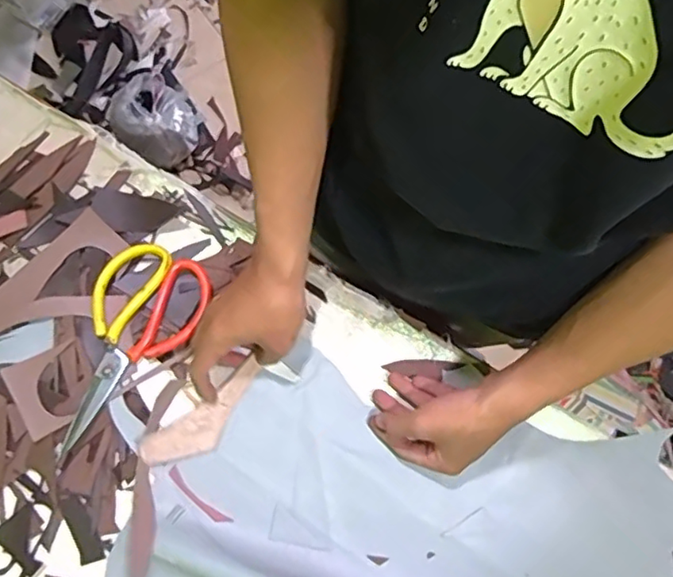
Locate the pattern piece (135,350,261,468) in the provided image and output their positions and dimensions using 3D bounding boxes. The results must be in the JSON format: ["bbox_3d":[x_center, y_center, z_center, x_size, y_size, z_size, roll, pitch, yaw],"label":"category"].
[{"bbox_3d":[-0.122,0.121,0.564,0.132,0.009,0.044,-41,78,-10],"label":"pattern piece"}]

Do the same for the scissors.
[{"bbox_3d":[-0.201,0.057,0.575,0.099,0.020,0.204,21,77,4],"label":"scissors"}]

